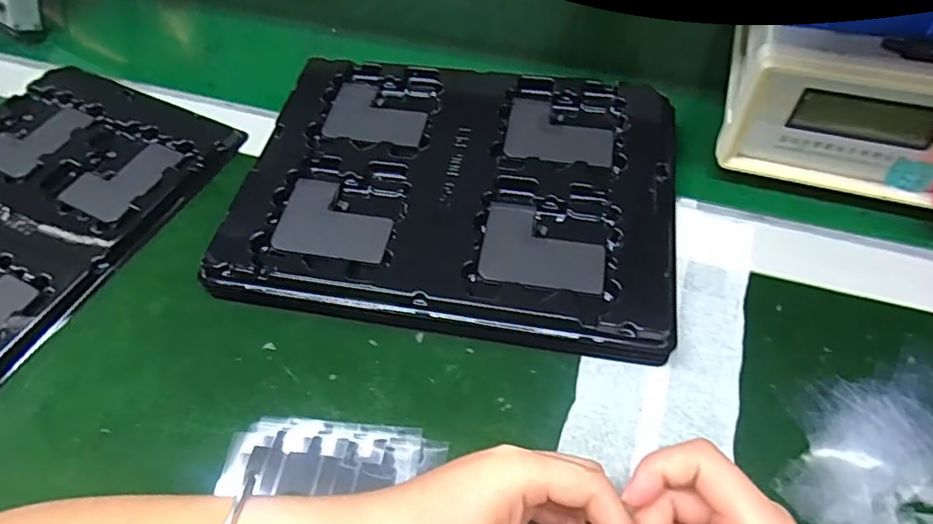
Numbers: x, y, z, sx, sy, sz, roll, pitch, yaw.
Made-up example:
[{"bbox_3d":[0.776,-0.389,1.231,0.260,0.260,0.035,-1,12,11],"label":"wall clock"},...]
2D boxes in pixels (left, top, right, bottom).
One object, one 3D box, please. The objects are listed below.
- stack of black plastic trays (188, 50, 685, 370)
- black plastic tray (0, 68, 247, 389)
[{"bbox_3d":[-0.007,-0.052,0.387,0.296,0.037,0.220,6,57,7],"label":"stack of black plastic trays"},{"bbox_3d":[-0.351,-0.034,0.409,0.228,0.015,0.292,23,60,17],"label":"black plastic tray"}]

